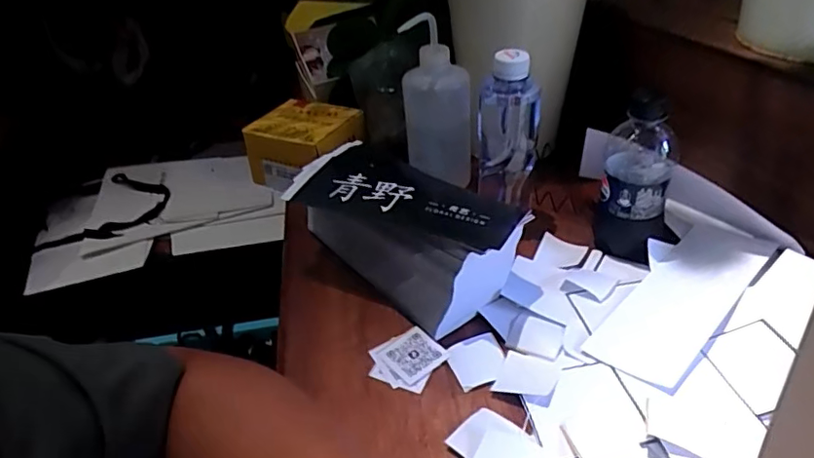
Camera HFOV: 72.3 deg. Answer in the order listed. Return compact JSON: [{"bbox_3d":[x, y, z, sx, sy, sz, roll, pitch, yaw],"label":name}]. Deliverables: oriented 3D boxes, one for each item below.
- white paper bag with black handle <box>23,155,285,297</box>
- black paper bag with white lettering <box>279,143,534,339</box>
[{"bbox_3d":[-0.464,-0.039,1.051,0.441,0.047,0.315,-13,37,-10],"label":"white paper bag with black handle"},{"bbox_3d":[-0.009,-0.001,0.511,0.108,0.098,0.233,-33,45,-32],"label":"black paper bag with white lettering"}]

